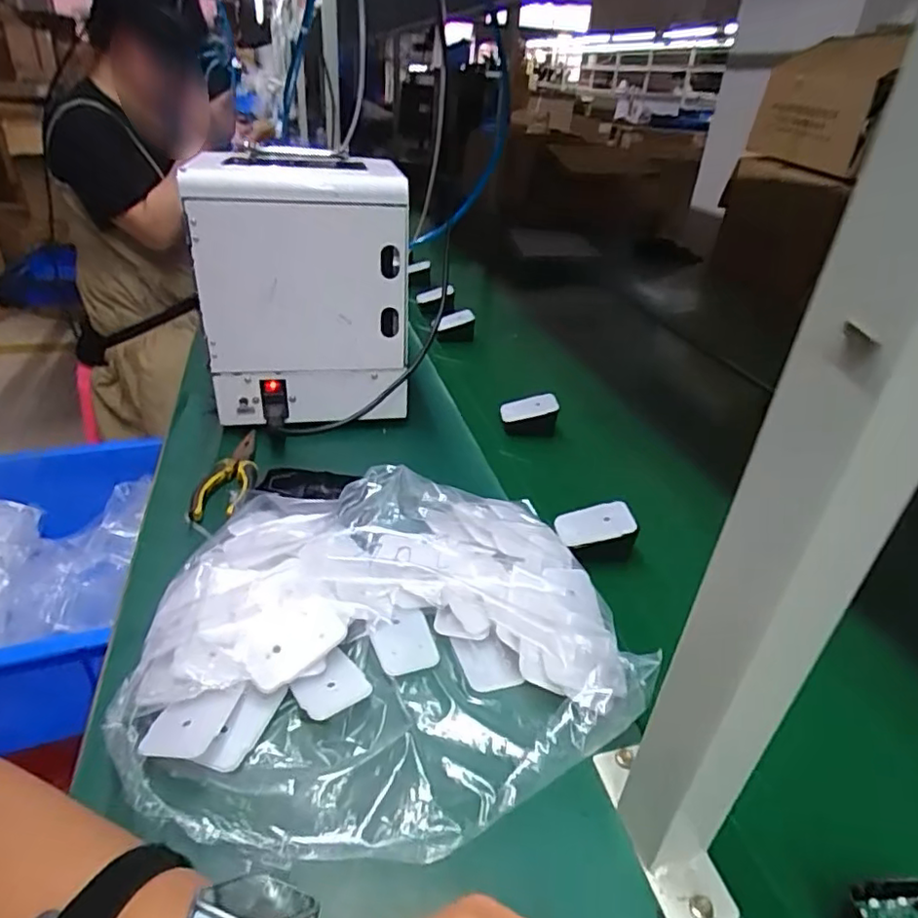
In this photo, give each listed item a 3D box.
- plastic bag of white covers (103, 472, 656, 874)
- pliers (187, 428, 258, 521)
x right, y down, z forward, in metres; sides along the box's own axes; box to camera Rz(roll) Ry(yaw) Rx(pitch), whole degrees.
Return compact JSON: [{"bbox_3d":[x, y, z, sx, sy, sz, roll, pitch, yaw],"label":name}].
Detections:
[{"bbox_3d":[-0.046,0.116,0.426,0.318,0.068,0.271,4,33,0],"label":"plastic bag of white covers"},{"bbox_3d":[-0.228,0.010,0.611,0.049,0.023,0.152,0,33,-6],"label":"pliers"}]

